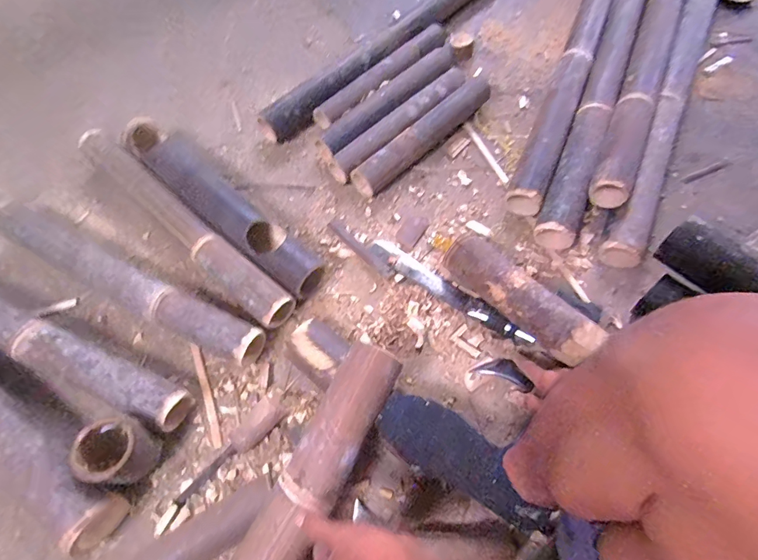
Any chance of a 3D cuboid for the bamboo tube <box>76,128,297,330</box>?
[{"bbox_3d":[-0.360,-0.098,0.757,0.540,0.066,0.069,38,71,16],"label":"bamboo tube"}]

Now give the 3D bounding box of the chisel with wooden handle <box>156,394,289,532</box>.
[{"bbox_3d":[-0.229,0.253,0.602,0.231,0.040,0.051,-40,71,-17],"label":"chisel with wooden handle"}]

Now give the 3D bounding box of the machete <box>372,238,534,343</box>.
[{"bbox_3d":[0.116,0.014,0.722,0.314,0.029,0.038,35,70,15],"label":"machete"}]

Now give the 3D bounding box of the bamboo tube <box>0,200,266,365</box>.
[{"bbox_3d":[-0.430,0.000,0.705,0.536,0.078,0.074,24,67,11],"label":"bamboo tube"}]

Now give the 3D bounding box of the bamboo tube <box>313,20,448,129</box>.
[{"bbox_3d":[0.022,-0.453,0.915,0.389,0.043,0.045,-38,70,-16],"label":"bamboo tube"}]

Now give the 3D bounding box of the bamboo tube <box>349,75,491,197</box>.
[{"bbox_3d":[0.099,-0.300,0.842,0.057,0.060,0.382,40,71,17],"label":"bamboo tube"}]

